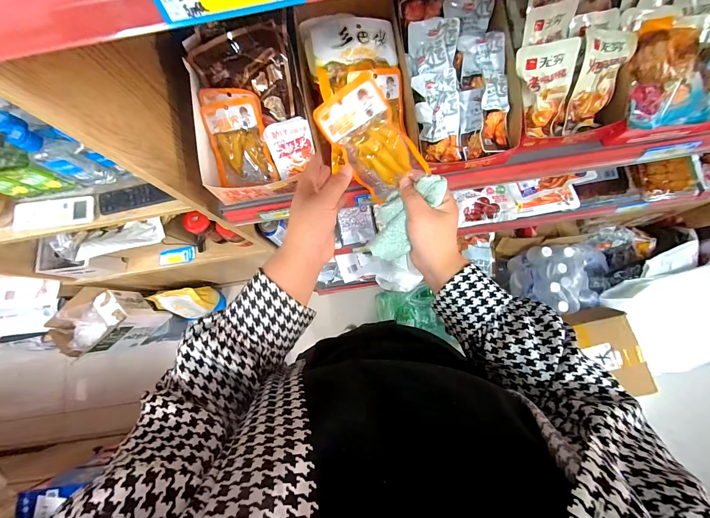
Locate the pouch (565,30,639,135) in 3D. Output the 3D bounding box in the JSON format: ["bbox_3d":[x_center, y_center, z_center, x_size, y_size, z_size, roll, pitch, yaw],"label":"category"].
[{"bbox_3d":[0.354,-0.258,0.451,0.066,0.018,0.132,9,117,3],"label":"pouch"}]

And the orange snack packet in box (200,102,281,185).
[{"bbox_3d":[-0.189,-0.187,0.507,0.097,0.014,0.126,-2,120,8],"label":"orange snack packet in box"}]

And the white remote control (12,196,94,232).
[{"bbox_3d":[-0.517,-0.078,0.520,0.132,0.015,0.046,-8,76,-2],"label":"white remote control"}]

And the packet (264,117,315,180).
[{"bbox_3d":[-0.102,-0.180,0.495,0.072,0.012,0.081,-14,118,6],"label":"packet"}]

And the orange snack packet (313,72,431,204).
[{"bbox_3d":[0.020,-0.136,0.372,0.140,0.096,0.014,47,50,-28],"label":"orange snack packet"}]

